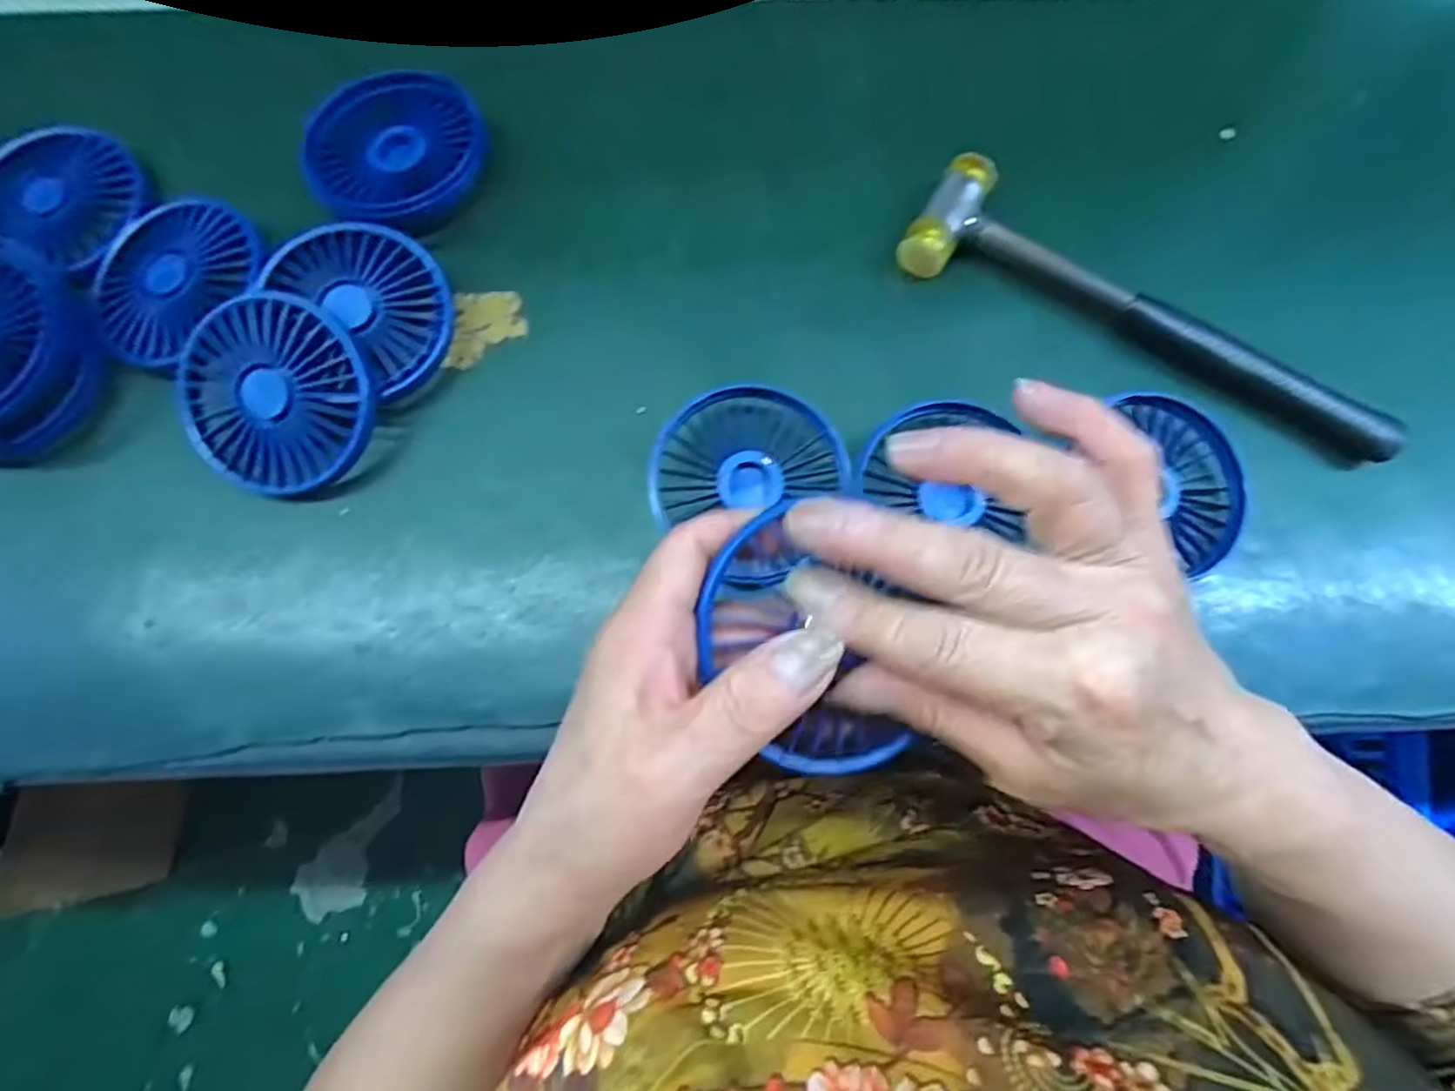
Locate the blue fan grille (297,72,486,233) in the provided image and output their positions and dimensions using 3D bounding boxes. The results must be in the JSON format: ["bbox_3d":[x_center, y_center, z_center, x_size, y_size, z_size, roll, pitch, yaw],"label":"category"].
[{"bbox_3d":[-0.168,-0.200,0.355,0.078,0.023,0.086,26,80,5],"label":"blue fan grille"}]

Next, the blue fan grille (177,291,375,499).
[{"bbox_3d":[-0.206,-0.068,0.319,0.088,0.015,0.085,0,96,3],"label":"blue fan grille"}]

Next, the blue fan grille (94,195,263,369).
[{"bbox_3d":[-0.273,-0.133,0.341,0.088,0.017,0.087,0,78,0],"label":"blue fan grille"}]

